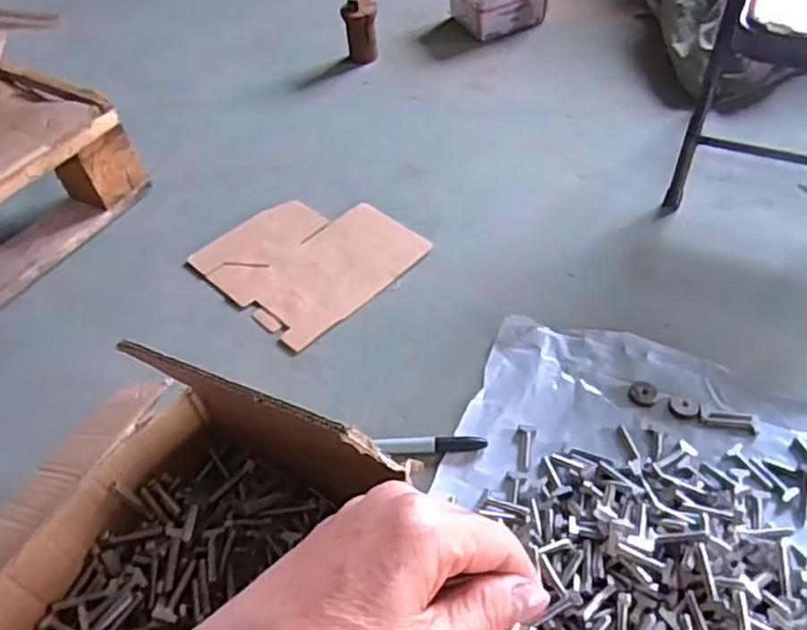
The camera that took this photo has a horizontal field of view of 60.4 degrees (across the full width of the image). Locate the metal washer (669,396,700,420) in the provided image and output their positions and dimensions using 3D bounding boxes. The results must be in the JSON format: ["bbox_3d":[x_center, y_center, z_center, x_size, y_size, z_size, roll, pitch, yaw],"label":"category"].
[{"bbox_3d":[0.314,0.103,0.774,0.030,0.005,0.027,9,50,13],"label":"metal washer"}]

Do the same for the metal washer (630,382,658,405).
[{"bbox_3d":[0.274,0.089,0.791,0.029,0.006,0.031,9,51,14],"label":"metal washer"}]

